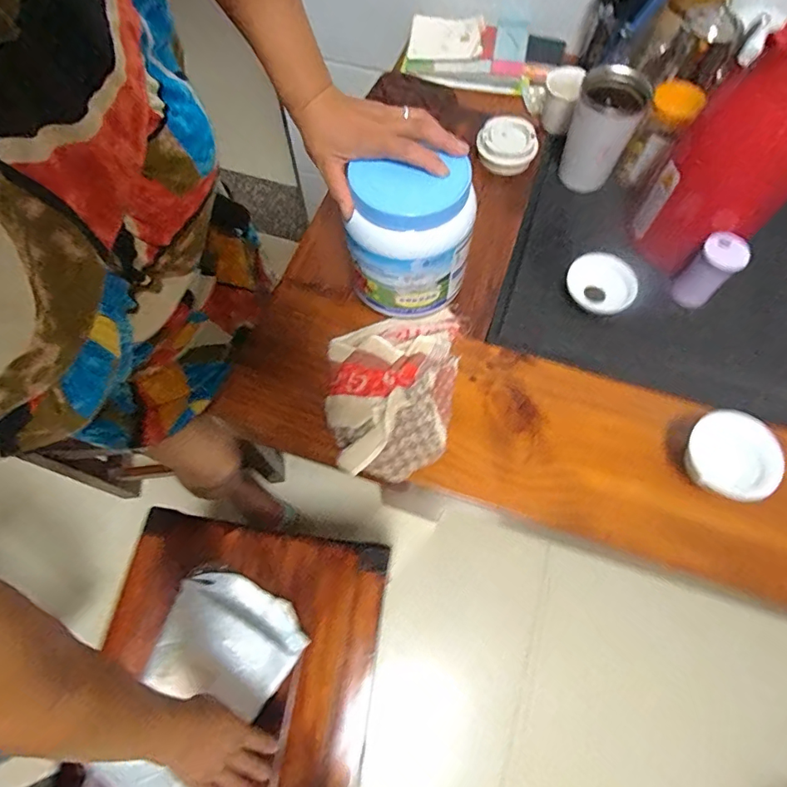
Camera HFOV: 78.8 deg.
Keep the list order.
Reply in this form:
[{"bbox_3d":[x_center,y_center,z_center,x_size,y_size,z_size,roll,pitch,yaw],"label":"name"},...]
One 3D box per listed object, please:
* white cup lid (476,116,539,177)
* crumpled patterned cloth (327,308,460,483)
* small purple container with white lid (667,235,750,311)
[{"bbox_3d":[0.166,-0.361,0.693,0.082,0.030,0.091,29,70,11],"label":"white cup lid"},{"bbox_3d":[-0.004,-0.012,0.539,0.143,0.041,0.215,8,67,2],"label":"crumpled patterned cloth"},{"bbox_3d":[0.381,-0.150,0.582,0.042,0.085,0.048,-19,69,-9],"label":"small purple container with white lid"}]

